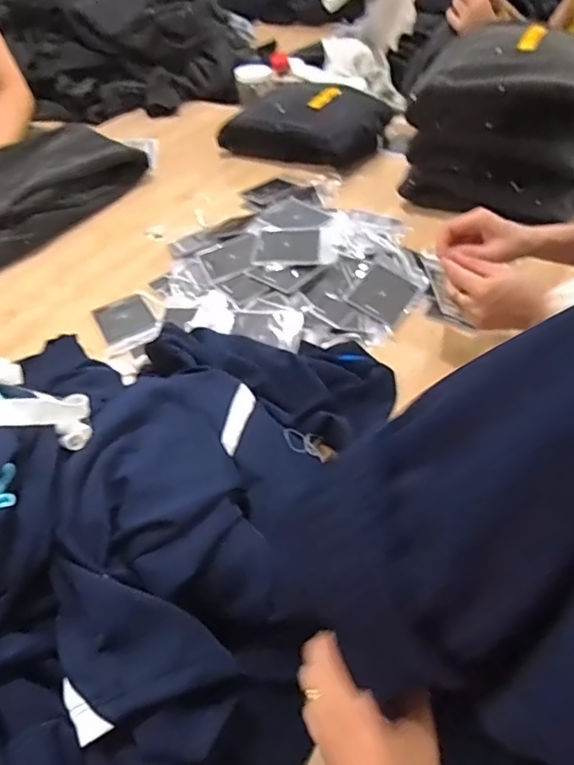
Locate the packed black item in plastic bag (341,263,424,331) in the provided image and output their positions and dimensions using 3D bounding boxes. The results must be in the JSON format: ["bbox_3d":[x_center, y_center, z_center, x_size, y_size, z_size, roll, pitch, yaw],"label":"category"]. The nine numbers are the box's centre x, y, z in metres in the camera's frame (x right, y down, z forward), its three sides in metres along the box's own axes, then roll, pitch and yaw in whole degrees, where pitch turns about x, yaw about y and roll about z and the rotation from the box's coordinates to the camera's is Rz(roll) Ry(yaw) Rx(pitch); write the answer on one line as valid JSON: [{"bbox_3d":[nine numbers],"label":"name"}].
[{"bbox_3d":[0.146,-0.133,0.826,0.087,0.018,0.115,32,54,12],"label":"packed black item in plastic bag"}]

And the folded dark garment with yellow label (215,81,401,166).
[{"bbox_3d":[0.051,-0.591,1.239,0.322,0.102,0.279,20,49,22],"label":"folded dark garment with yellow label"}]

